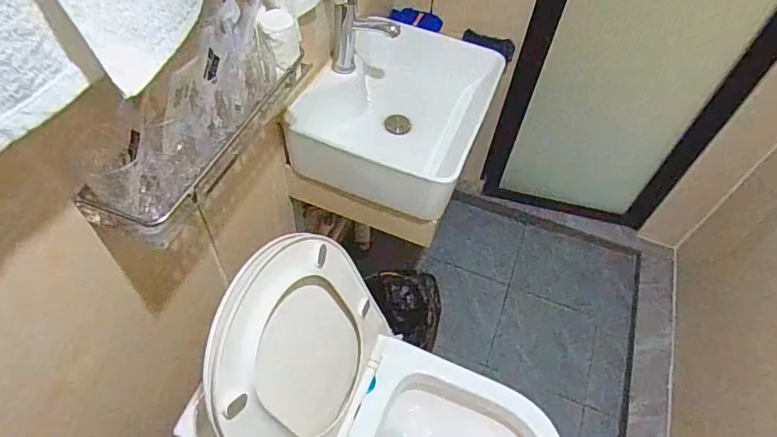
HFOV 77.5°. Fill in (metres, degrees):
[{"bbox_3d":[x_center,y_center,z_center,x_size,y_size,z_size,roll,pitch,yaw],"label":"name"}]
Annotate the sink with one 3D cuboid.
[{"bbox_3d":[0.030,-0.254,1.117,0.364,0.152,0.455,18,55,9],"label":"sink"}]

